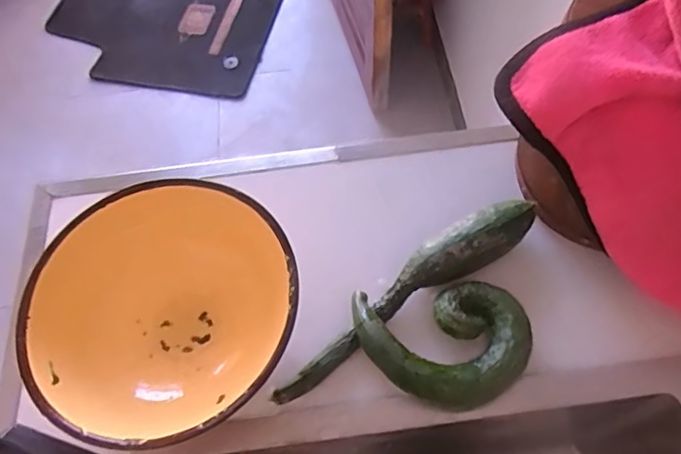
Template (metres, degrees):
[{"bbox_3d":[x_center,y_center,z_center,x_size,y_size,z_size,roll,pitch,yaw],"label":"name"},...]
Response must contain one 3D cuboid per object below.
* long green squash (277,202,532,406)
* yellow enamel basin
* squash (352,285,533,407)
[{"bbox_3d":[0.048,0.048,0.410,0.235,0.036,0.037,-31,64,-12],"label":"long green squash"},{"bbox_3d":[-0.119,0.064,0.389,0.163,0.077,0.174,-7,62,0],"label":"yellow enamel basin"},{"bbox_3d":[0.075,0.083,0.389,0.114,0.039,0.082,-9,62,-1],"label":"squash"}]

